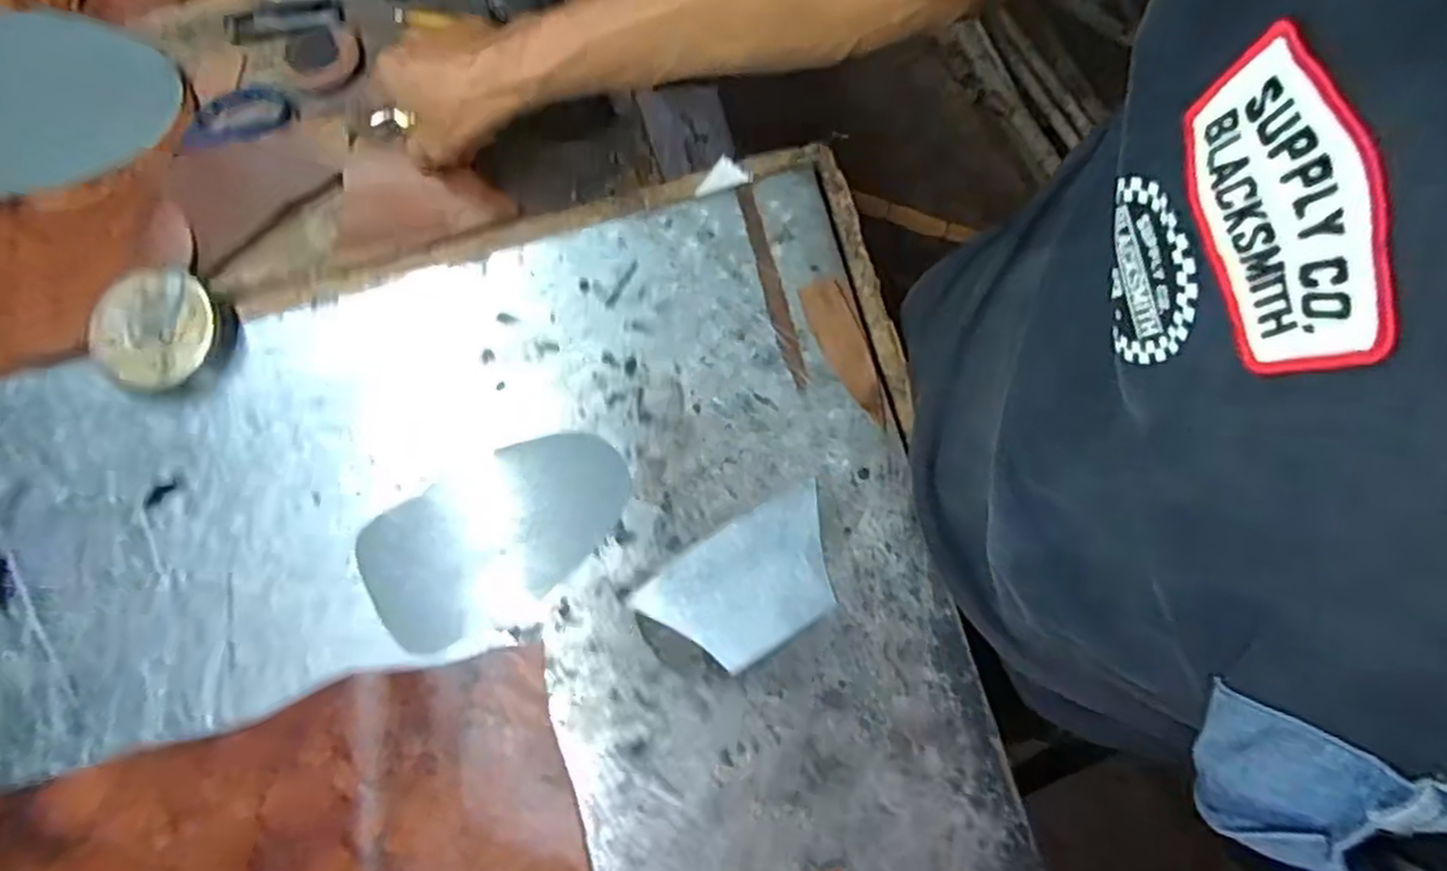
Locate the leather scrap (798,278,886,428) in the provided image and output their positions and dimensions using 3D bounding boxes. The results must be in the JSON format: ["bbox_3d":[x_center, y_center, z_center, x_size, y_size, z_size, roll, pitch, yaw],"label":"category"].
[{"bbox_3d":[0.078,-0.053,0.487,0.027,0.004,0.095,-25,82,3],"label":"leather scrap"}]

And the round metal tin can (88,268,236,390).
[{"bbox_3d":[-0.350,-0.064,0.486,0.071,0.034,0.074,1,76,-4],"label":"round metal tin can"}]

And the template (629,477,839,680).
[{"bbox_3d":[0.016,0.088,0.461,0.119,0.004,0.072,-32,79,-7],"label":"template"}]

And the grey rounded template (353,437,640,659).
[{"bbox_3d":[-0.137,0.057,0.472,0.162,0.004,0.090,-33,78,-7],"label":"grey rounded template"}]

